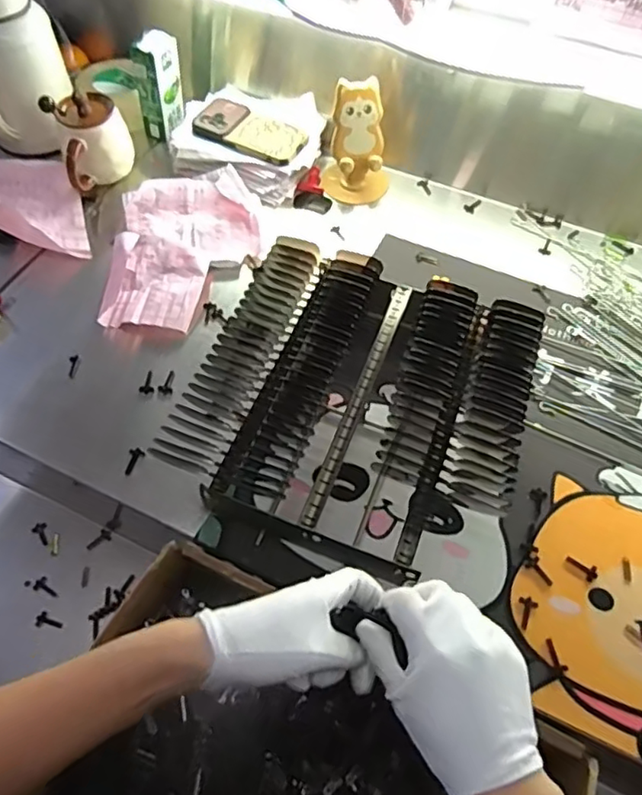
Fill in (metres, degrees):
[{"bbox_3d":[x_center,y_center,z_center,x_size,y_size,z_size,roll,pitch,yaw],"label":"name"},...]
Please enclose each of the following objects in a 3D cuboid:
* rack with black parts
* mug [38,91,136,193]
[{"bbox_3d":[0.044,0.006,0.587,0.307,0.104,0.291,21,60,12],"label":"rack with black parts"},{"bbox_3d":[-0.308,-0.347,0.804,0.096,0.098,0.082,-18,59,-13],"label":"mug"}]

